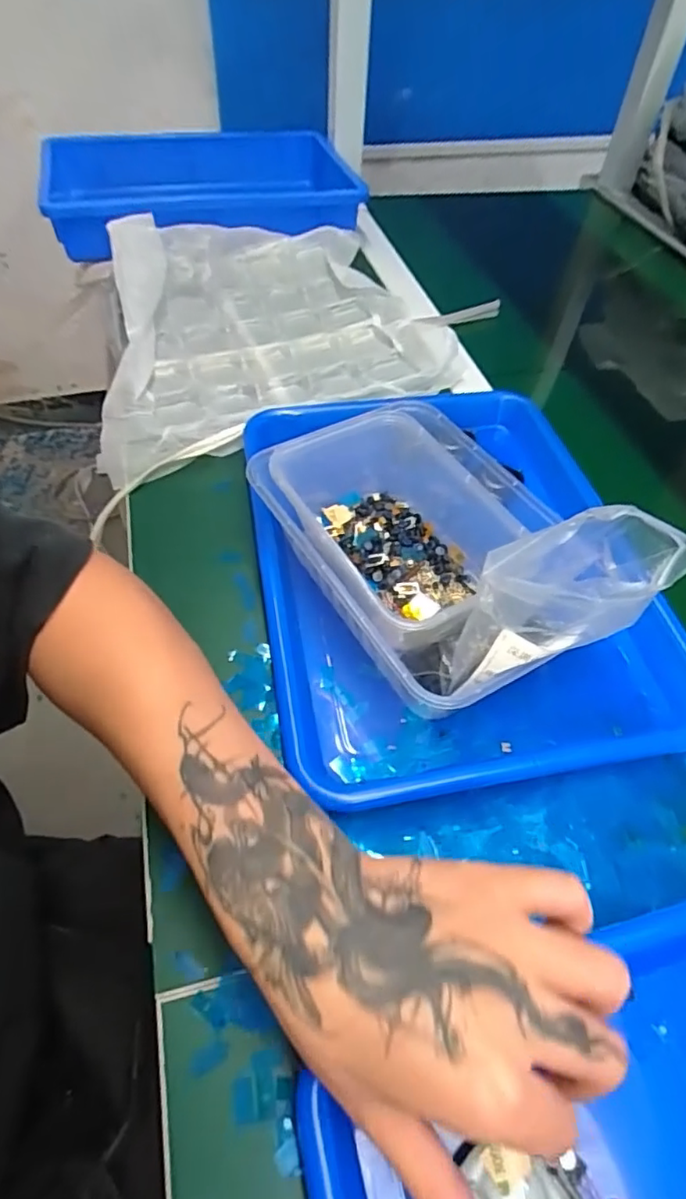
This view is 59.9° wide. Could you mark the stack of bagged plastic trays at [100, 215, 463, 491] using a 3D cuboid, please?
[{"bbox_3d":[-0.096,-0.269,0.580,0.329,0.055,0.316,-20,55,-17],"label":"stack of bagged plastic trays"}]

